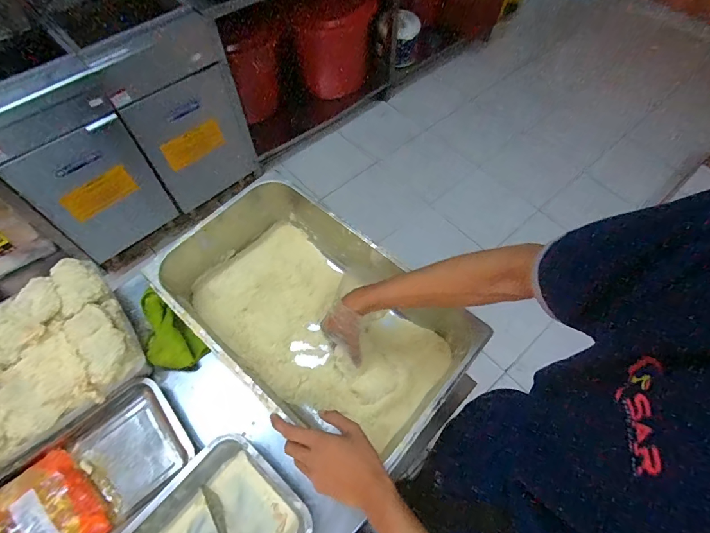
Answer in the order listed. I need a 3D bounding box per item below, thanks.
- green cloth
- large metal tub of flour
[{"bbox_3d":[-0.362,0.125,0.724,0.154,0.061,0.089,39,67,19],"label":"green cloth"},{"bbox_3d":[-0.086,0.082,0.706,0.540,0.150,0.315,38,67,19],"label":"large metal tub of flour"}]

